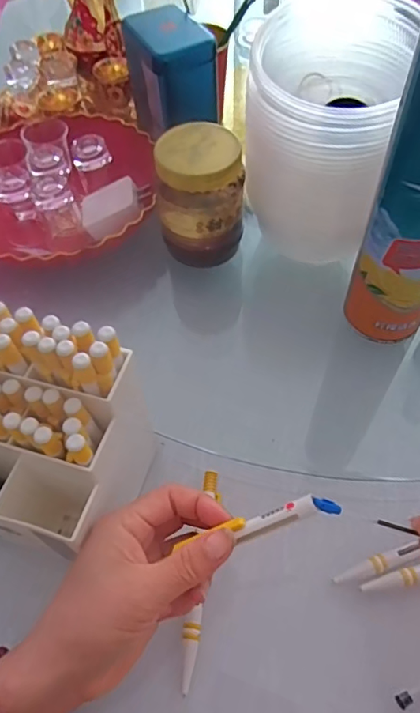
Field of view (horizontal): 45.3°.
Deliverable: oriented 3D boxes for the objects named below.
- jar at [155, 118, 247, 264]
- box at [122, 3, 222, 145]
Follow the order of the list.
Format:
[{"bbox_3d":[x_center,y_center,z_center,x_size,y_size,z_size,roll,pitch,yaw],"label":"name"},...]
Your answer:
[{"bbox_3d":[-0.008,-0.135,0.441,0.069,0.105,0.070,-1,57,2],"label":"jar"},{"bbox_3d":[-0.037,-0.265,0.480,0.068,0.089,0.079,-23,59,-12],"label":"box"}]

